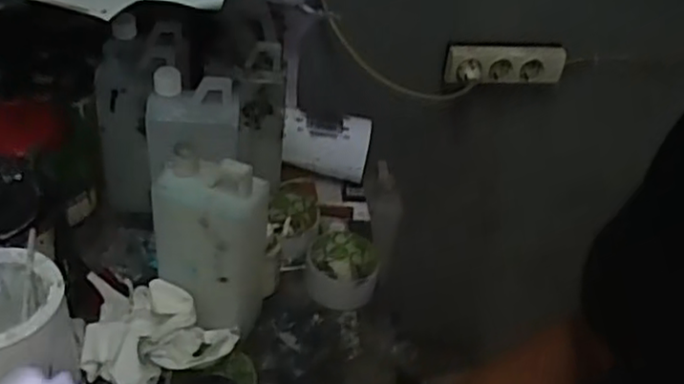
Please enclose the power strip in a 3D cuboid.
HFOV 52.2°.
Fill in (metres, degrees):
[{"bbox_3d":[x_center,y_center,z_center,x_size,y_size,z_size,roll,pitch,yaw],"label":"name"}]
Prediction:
[{"bbox_3d":[0.253,-0.198,1.088,0.199,0.063,0.032,-2,40,-12],"label":"power strip"}]

